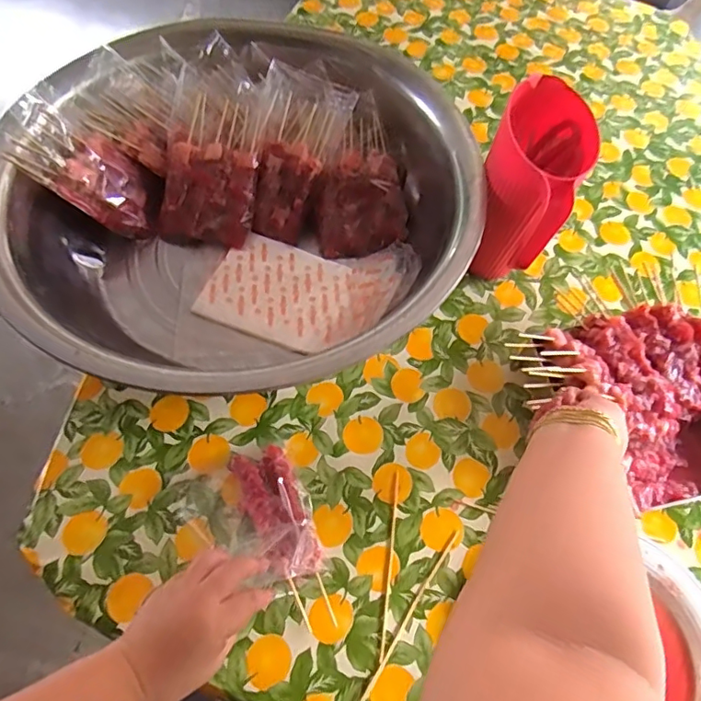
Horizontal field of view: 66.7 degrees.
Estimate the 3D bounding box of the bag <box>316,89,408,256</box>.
[{"bbox_3d":[0.003,-0.253,0.793,0.142,0.035,0.218,-17,87,-3],"label":"bag"}]

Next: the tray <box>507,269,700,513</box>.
[{"bbox_3d":[0.343,0.042,0.657,0.241,0.080,0.316,-25,66,-16],"label":"tray"}]

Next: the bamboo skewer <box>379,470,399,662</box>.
[{"bbox_3d":[0.045,0.230,0.590,0.007,0.004,0.195,8,61,1],"label":"bamboo skewer"}]

